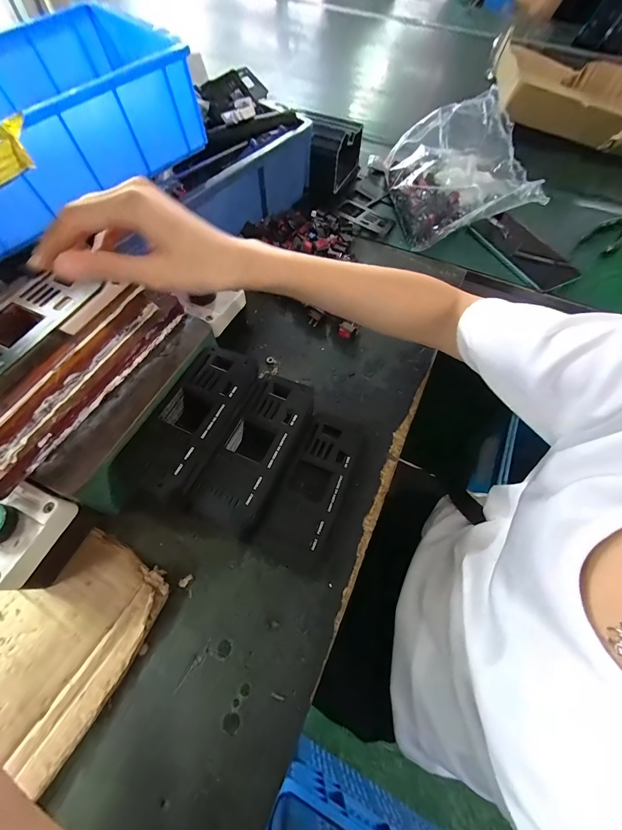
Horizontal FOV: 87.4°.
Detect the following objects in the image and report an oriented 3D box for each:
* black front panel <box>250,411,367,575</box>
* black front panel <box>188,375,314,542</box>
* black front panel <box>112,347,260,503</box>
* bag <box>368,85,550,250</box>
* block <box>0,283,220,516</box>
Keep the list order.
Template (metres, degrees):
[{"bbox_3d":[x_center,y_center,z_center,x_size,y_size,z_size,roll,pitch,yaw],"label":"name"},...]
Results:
[{"bbox_3d":[0.005,0.062,0.309,0.060,0.020,0.150,21,63,9],"label":"black front panel"},{"bbox_3d":[-0.046,0.027,0.292,0.057,0.014,0.147,30,63,-4],"label":"black front panel"},{"bbox_3d":[-0.104,-0.002,0.287,0.064,0.009,0.143,21,63,9],"label":"black front panel"},{"bbox_3d":[0.225,-0.380,0.514,0.190,0.128,0.224,-8,63,-7],"label":"bag"},{"bbox_3d":[-0.196,-0.040,0.269,0.128,0.063,0.211,22,63,9],"label":"block"}]

